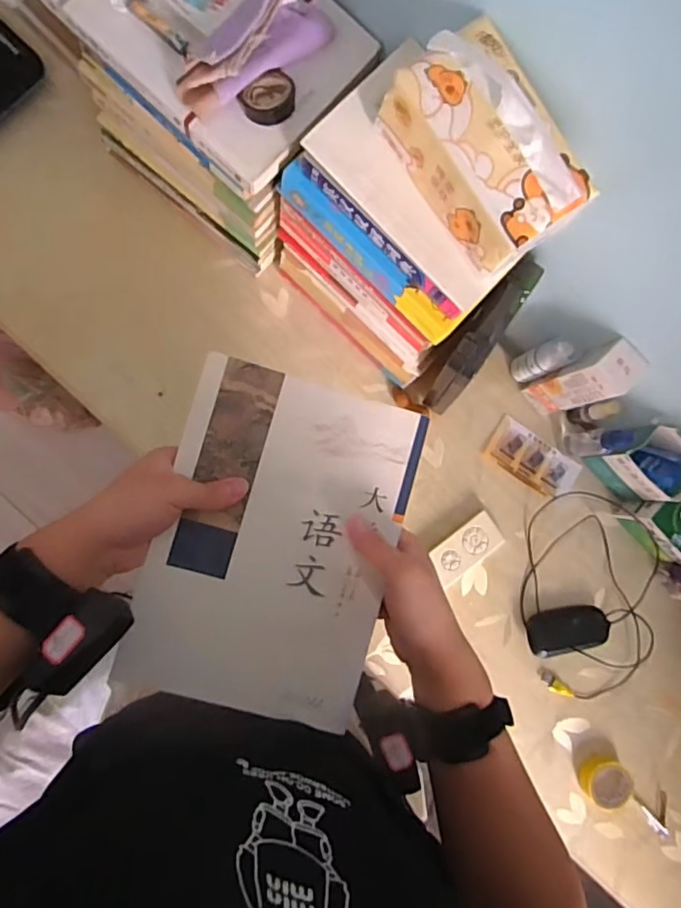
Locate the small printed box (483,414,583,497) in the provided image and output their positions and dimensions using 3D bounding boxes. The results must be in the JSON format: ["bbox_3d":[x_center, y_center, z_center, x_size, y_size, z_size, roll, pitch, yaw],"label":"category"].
[{"bbox_3d":[0.254,0.009,0.757,0.127,0.008,0.063,33,84,-5],"label":"small printed box"}]

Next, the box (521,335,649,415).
[{"bbox_3d":[0.280,-0.083,0.667,0.047,0.191,0.047,-41,93,-7],"label":"box"}]

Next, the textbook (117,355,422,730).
[{"bbox_3d":[-0.048,0.070,0.442,0.177,0.007,0.254,15,86,-6],"label":"textbook"}]

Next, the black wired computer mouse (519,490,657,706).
[{"bbox_3d":[0.327,0.186,0.734,0.173,0.051,0.261,8,86,-7],"label":"black wired computer mouse"}]

